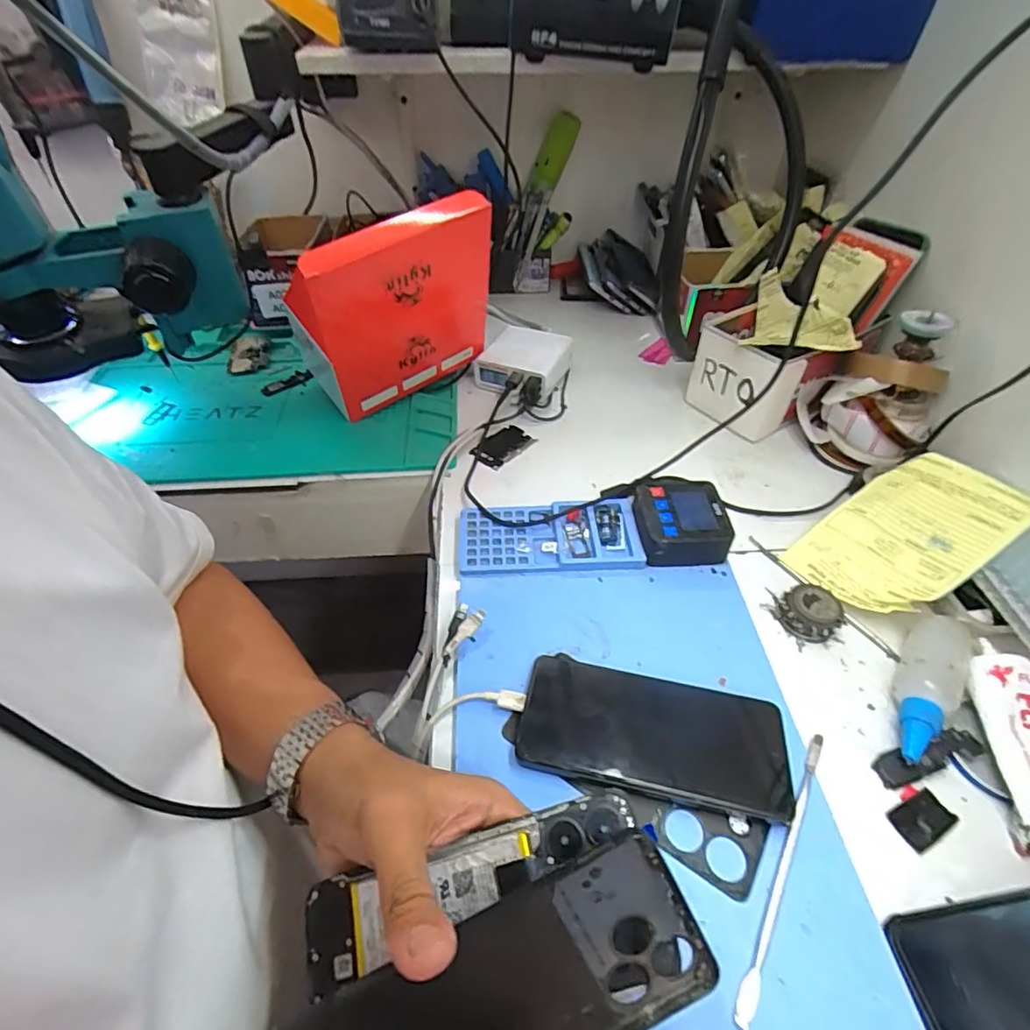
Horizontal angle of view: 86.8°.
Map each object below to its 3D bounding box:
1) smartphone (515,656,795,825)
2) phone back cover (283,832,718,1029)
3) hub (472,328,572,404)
[{"bbox_3d":[0.086,0.138,0.343,0.161,0.011,0.079,9,37,10],"label":"smartphone"},{"bbox_3d":[-0.006,0.197,0.219,0.166,0.075,0.006,-28,7,-2],"label":"phone back cover"},{"bbox_3d":[0.010,-0.178,0.635,0.094,0.045,0.105,17,49,14],"label":"hub"}]

